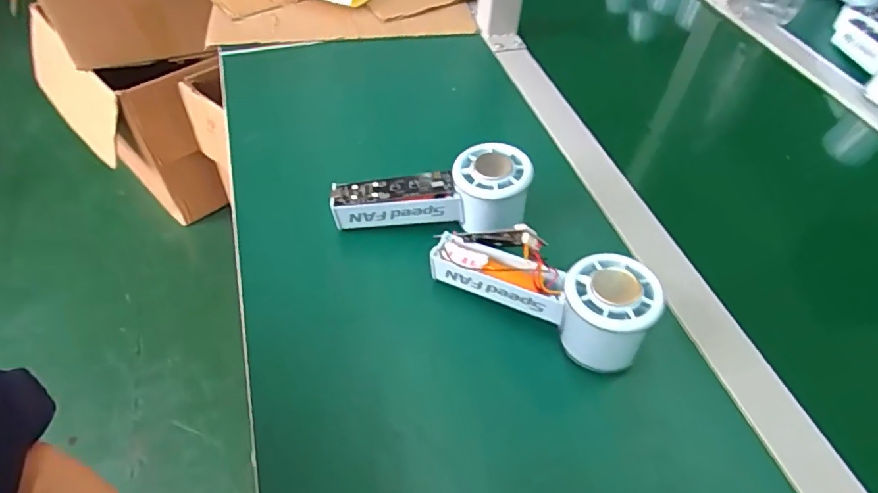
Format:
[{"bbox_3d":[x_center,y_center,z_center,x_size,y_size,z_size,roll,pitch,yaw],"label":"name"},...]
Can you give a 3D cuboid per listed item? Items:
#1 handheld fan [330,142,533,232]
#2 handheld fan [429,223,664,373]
[{"bbox_3d":[-0.005,-0.035,0.405,0.150,0.046,0.054,-9,51,8],"label":"handheld fan"},{"bbox_3d":[0.067,0.023,0.352,0.148,0.061,0.049,24,54,16],"label":"handheld fan"}]

